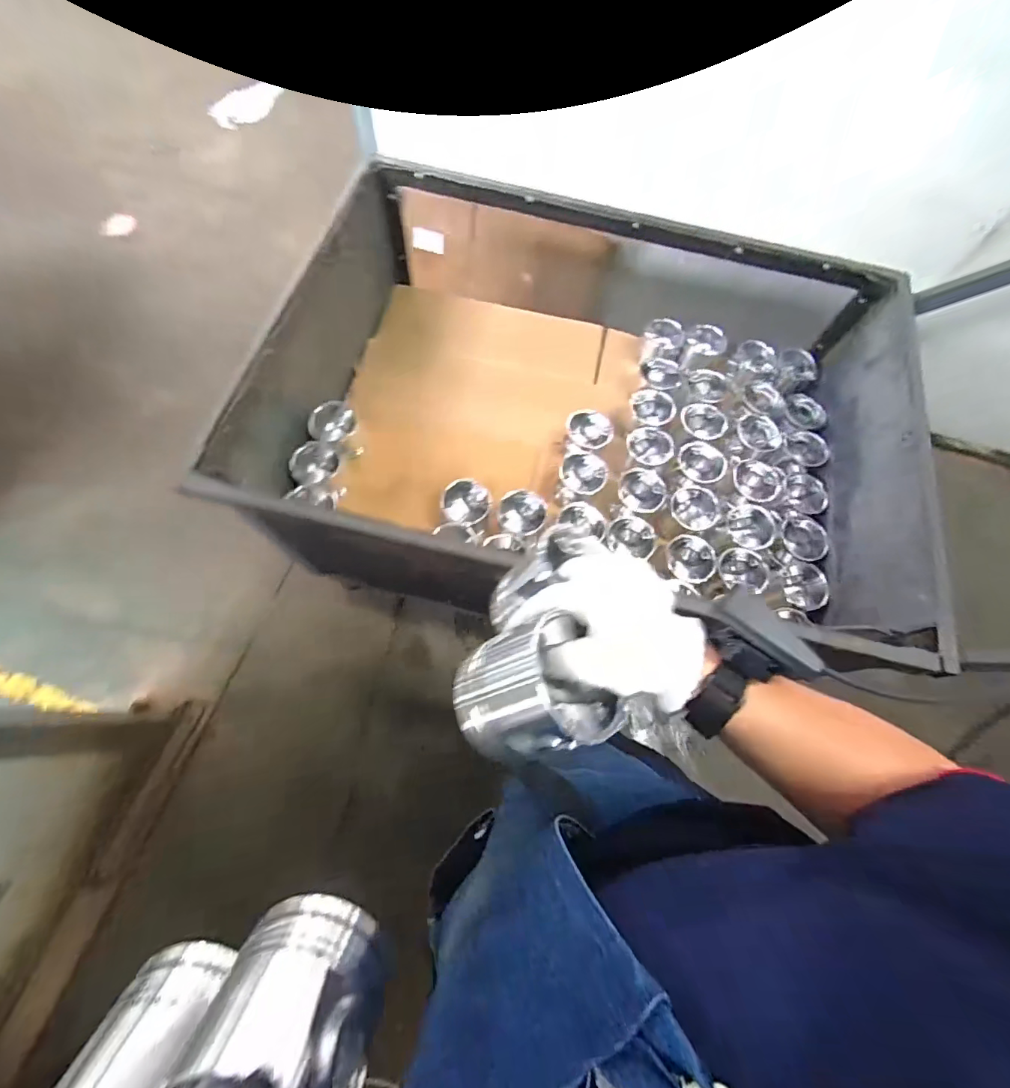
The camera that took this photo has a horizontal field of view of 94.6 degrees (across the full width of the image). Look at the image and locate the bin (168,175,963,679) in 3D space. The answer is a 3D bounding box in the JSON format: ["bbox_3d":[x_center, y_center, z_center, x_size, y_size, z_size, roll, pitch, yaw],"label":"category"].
[{"bbox_3d":[0.157,-0.283,0.933,1.112,0.370,0.836,13,70,2],"label":"bin"}]

